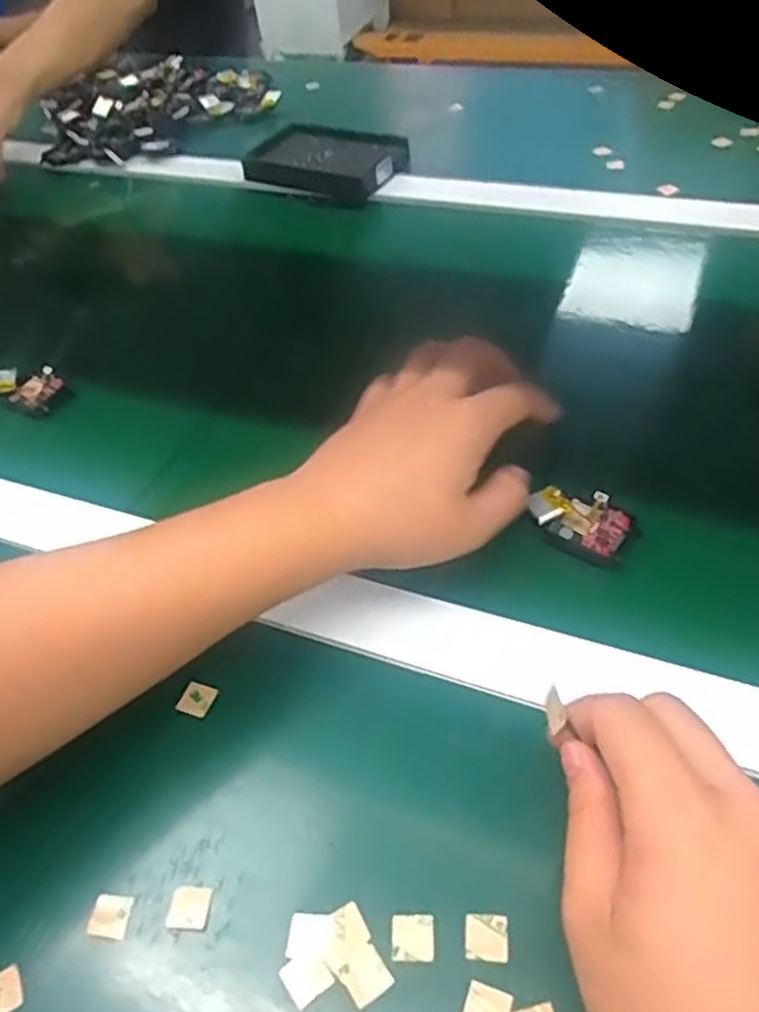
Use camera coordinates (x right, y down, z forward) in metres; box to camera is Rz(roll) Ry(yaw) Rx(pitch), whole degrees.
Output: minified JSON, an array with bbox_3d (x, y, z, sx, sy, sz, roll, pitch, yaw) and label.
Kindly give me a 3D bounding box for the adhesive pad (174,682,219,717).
[{"bbox_3d":[-0.085,0.091,0.359,0.015,0.004,0.015,21,77,6],"label":"adhesive pad"}]

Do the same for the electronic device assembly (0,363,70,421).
[{"bbox_3d":[-0.241,-0.080,0.527,0.054,0.021,0.034,9,49,15],"label":"electronic device assembly"}]

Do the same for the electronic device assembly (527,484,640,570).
[{"bbox_3d":[0.105,0.008,0.399,0.051,0.014,0.041,26,55,27],"label":"electronic device assembly"}]

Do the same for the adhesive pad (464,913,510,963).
[{"bbox_3d":[0.039,0.157,0.281,0.016,0.004,0.016,0,47,7],"label":"adhesive pad"}]

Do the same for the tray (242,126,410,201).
[{"bbox_3d":[-0.045,-0.324,0.722,0.136,0.026,0.095,18,51,22],"label":"tray"}]

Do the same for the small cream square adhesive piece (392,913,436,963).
[{"bbox_3d":[0.013,0.159,0.283,0.016,0.004,0.016,-3,47,4],"label":"small cream square adhesive piece"}]

